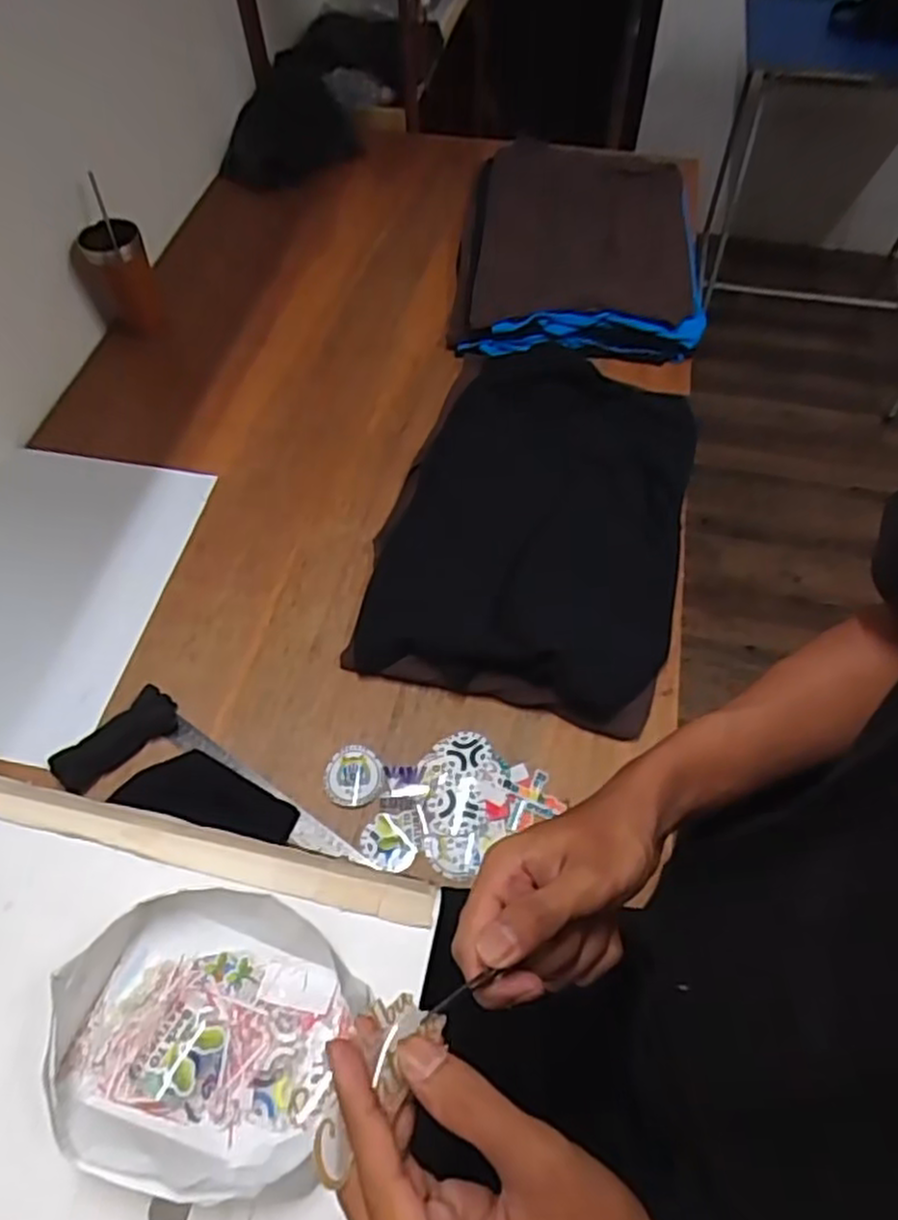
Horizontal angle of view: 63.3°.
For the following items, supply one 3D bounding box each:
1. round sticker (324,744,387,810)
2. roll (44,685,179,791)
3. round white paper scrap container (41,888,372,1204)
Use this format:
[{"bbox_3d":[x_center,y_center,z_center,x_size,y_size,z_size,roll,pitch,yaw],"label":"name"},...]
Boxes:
[{"bbox_3d":[-0.096,0.170,0.748,0.061,0.006,0.064,-2,59,-1],"label":"round sticker"},{"bbox_3d":[-0.341,0.134,0.752,0.049,0.027,0.125,39,66,21],"label":"roll"},{"bbox_3d":[-0.155,0.266,0.466,0.177,0.050,0.156,10,59,6],"label":"round white paper scrap container"}]

